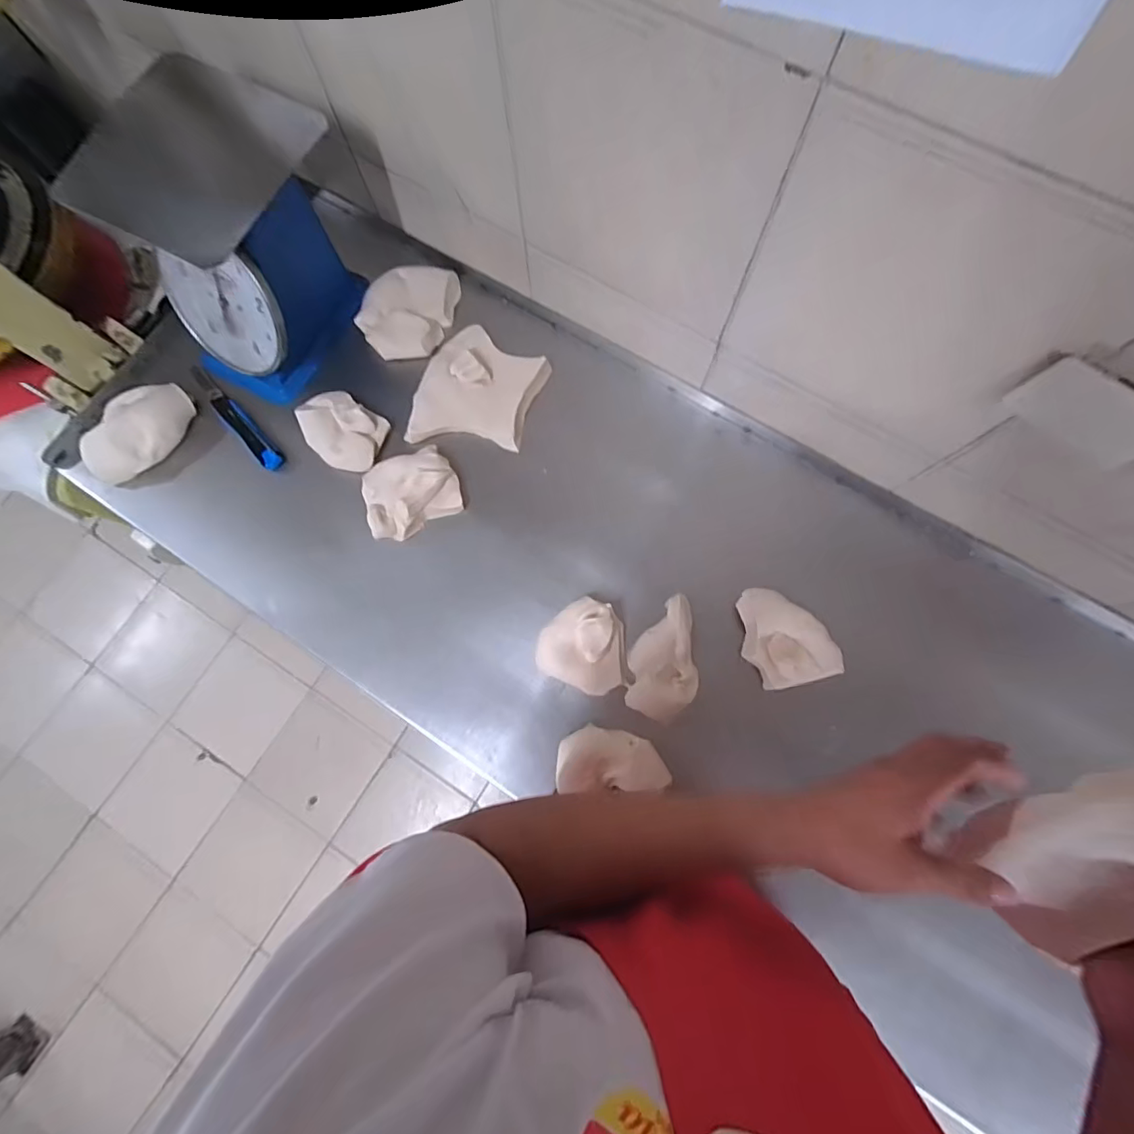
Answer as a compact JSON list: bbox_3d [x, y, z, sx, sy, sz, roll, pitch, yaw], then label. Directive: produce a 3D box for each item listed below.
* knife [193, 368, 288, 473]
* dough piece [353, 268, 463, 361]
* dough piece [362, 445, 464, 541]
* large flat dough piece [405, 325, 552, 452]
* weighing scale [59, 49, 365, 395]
[{"bbox_3d":[-0.505,-0.230,0.783,0.031,0.015,0.225,-44,79,-8],"label":"knife"},{"bbox_3d":[-0.245,-0.394,0.812,0.129,0.034,0.155,12,78,4],"label":"dough piece"},{"bbox_3d":[-0.223,-0.107,0.741,0.132,0.036,0.113,-27,78,-5],"label":"dough piece"},{"bbox_3d":[-0.135,-0.258,0.775,0.171,0.035,0.183,19,78,6],"label":"large flat dough piece"},{"bbox_3d":[-0.443,-0.422,0.716,0.257,0.249,0.257,22,79,6],"label":"weighing scale"}]

